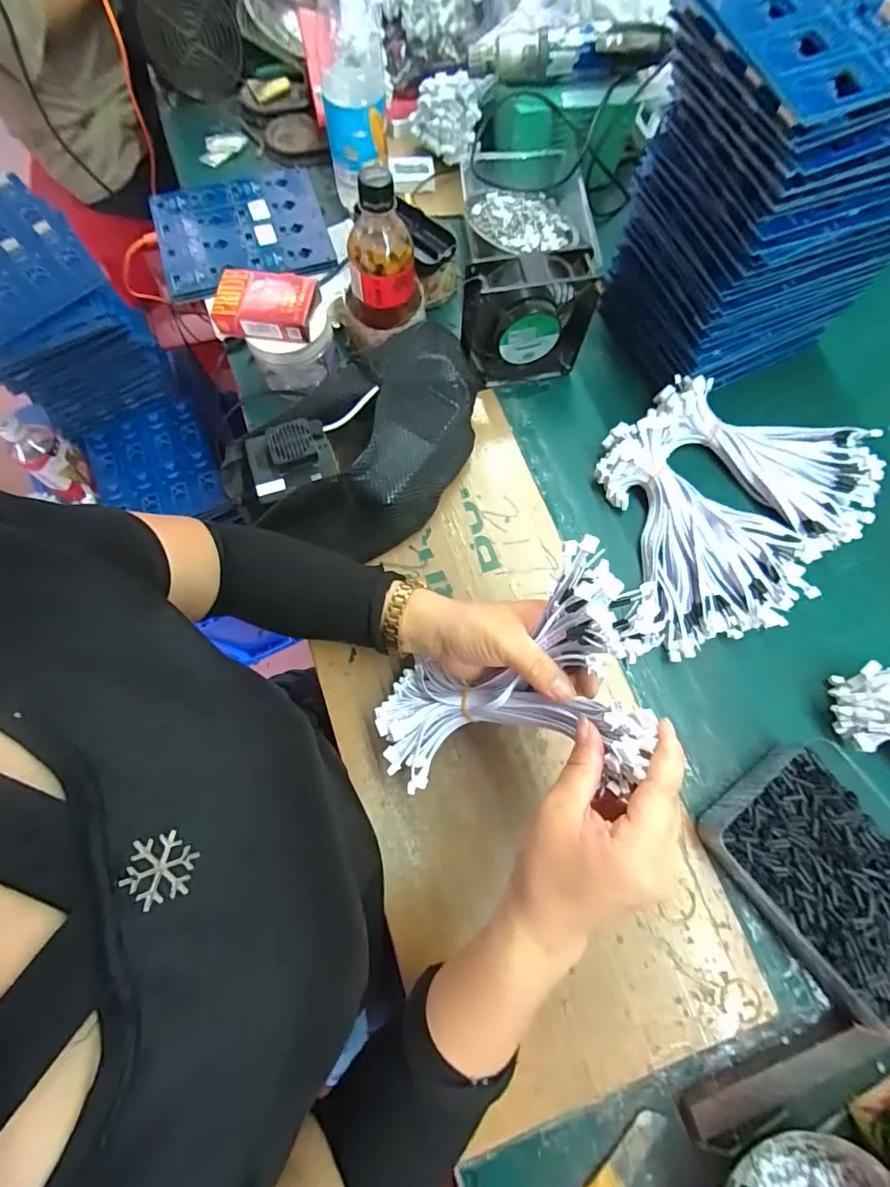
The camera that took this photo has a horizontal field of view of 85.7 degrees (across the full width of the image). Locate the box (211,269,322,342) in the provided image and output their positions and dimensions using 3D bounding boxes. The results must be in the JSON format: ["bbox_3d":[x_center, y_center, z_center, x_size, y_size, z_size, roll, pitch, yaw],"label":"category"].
[{"bbox_3d":[-0.166,-0.270,0.447,0.092,0.028,0.055,4,74,0],"label":"box"}]

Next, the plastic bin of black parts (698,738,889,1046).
[{"bbox_3d":[0.310,0.222,0.373,0.146,0.041,0.193,-30,76,-9],"label":"plastic bin of black parts"}]

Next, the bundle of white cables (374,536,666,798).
[{"bbox_3d":[0.042,0.074,0.327,0.223,0.046,0.144,-30,71,37],"label":"bundle of white cables"}]

